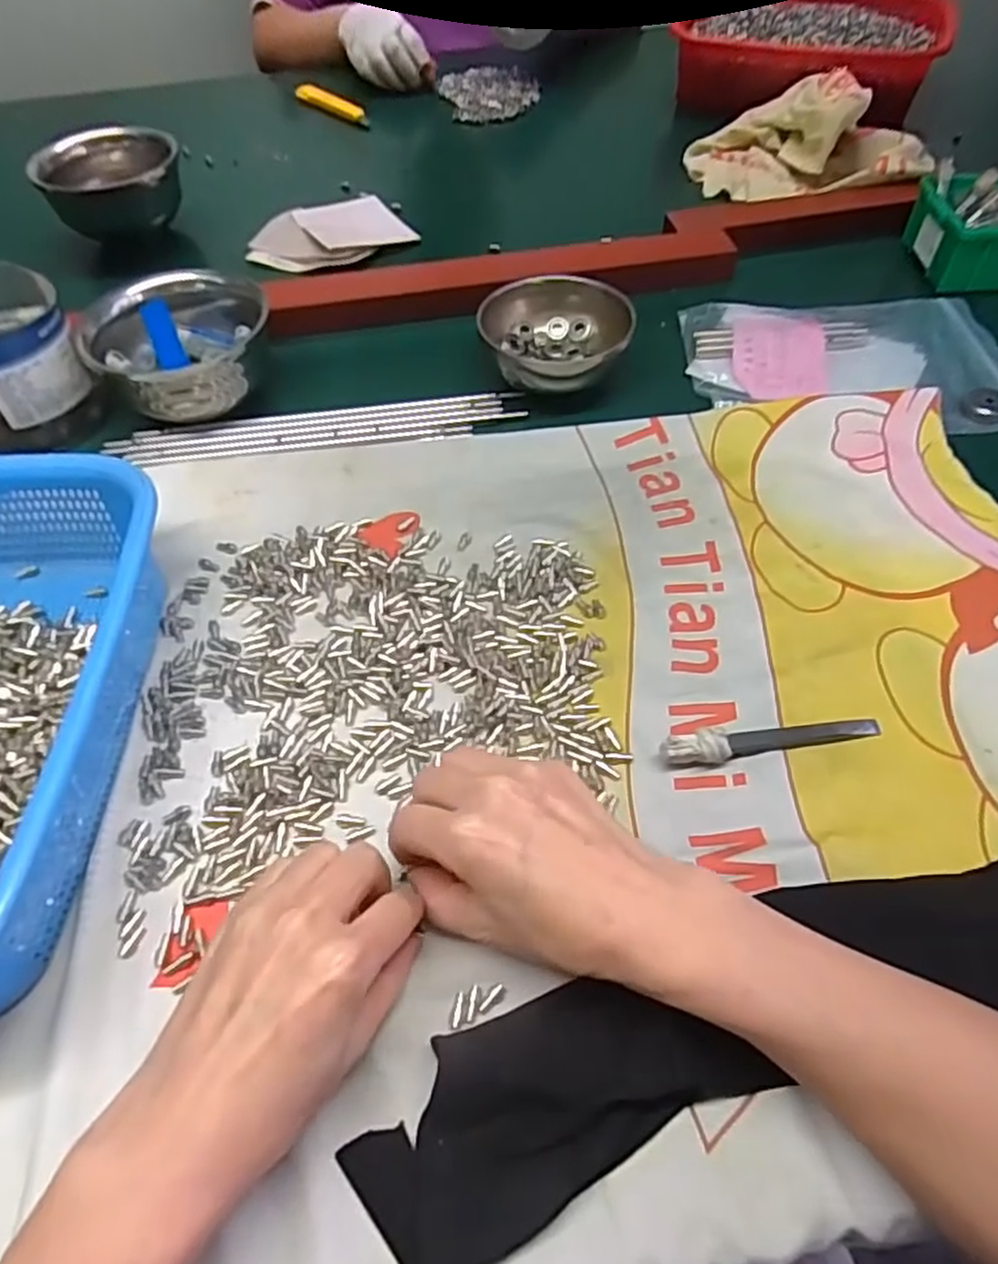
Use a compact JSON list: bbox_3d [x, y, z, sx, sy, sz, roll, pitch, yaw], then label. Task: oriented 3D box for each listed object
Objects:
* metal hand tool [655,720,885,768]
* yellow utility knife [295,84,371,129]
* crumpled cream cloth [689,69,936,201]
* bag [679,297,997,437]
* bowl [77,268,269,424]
[{"bbox_3d":[0.130,0.050,0.347,0.106,0.016,0.015,-9,55,-5],"label":"metal hand tool"},{"bbox_3d":[-0.189,-0.603,0.829,0.097,0.012,0.024,29,59,5],"label":"yellow utility knife"},{"bbox_3d":[0.294,-0.475,0.693,0.207,0.072,0.127,22,58,16],"label":"crumpled cream cloth"},{"bbox_3d":[0.262,-0.205,0.537,0.234,0.014,0.153,0,54,1],"label":"bag"},{"bbox_3d":[-0.227,-0.206,0.516,0.116,0.069,0.096,-30,59,-19],"label":"bowl"}]

